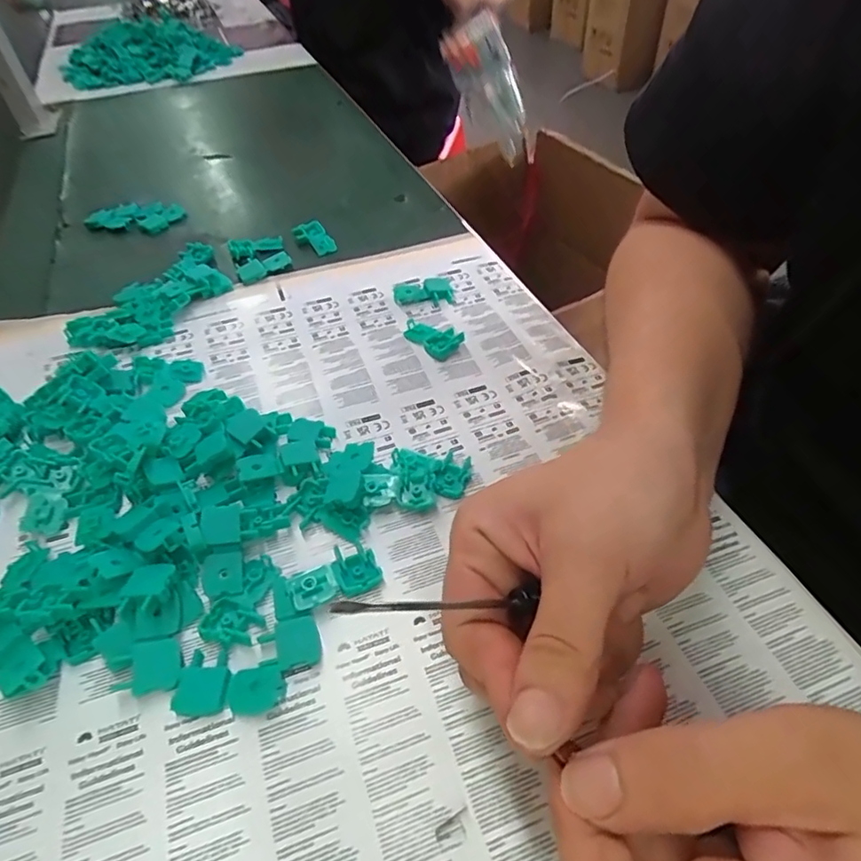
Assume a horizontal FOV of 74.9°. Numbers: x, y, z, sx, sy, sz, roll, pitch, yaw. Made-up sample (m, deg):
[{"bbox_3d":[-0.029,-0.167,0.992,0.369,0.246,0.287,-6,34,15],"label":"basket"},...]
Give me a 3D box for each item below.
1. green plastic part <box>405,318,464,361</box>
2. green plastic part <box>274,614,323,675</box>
[{"bbox_3d":[0.001,-0.065,0.384,0.025,0.010,0.045,-32,54,-25],"label":"green plastic part"},{"bbox_3d":[-0.058,0.092,0.244,0.018,0.005,0.021,-17,49,-14],"label":"green plastic part"}]

